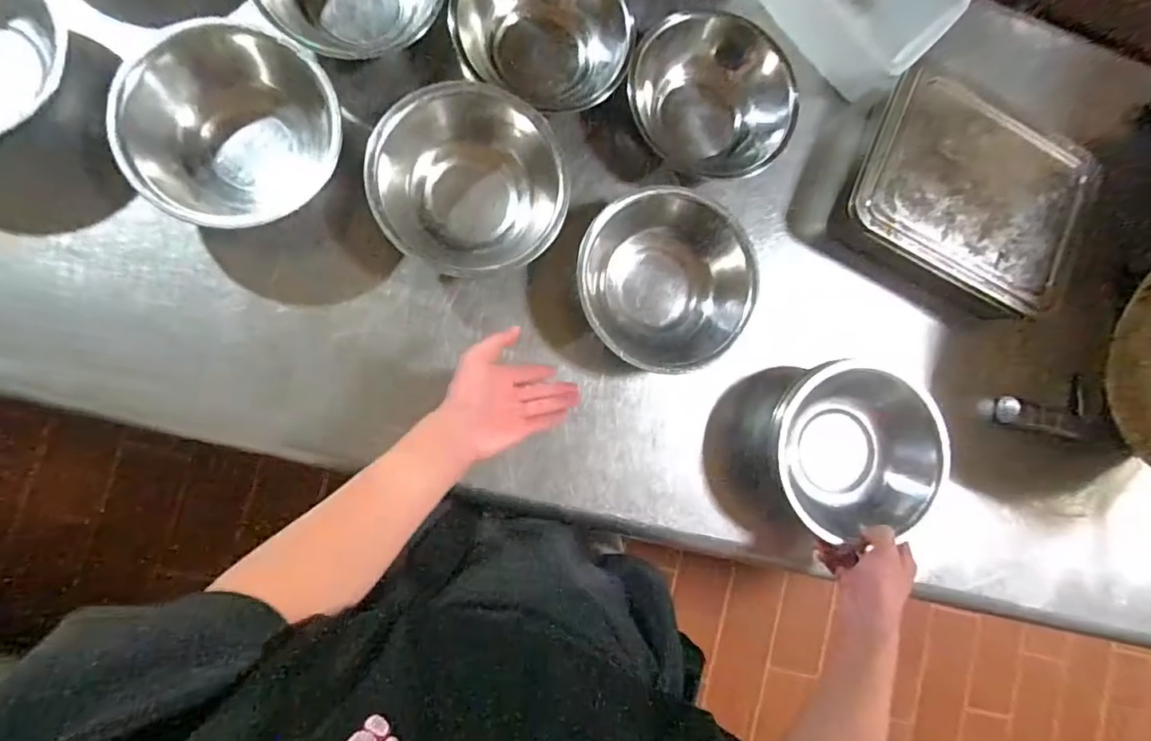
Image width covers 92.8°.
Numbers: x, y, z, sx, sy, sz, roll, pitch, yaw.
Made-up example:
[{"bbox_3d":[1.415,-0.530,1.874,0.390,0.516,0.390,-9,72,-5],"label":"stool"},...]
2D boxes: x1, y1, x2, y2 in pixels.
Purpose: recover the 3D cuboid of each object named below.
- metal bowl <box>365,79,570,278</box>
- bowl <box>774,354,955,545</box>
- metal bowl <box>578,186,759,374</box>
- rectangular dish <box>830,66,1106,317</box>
[{"bbox_3d":[-0.106,-0.190,0.558,0.188,0.083,0.169,1,86,-9],"label":"metal bowl"},{"bbox_3d":[0.296,0.092,0.601,0.190,0.075,0.173,1,86,-9],"label":"bowl"},{"bbox_3d":[0.095,-0.094,0.588,0.191,0.078,0.181,1,86,-9],"label":"metal bowl"},{"bbox_3d":[0.457,-0.195,0.643,0.282,0.065,0.231,21,83,-7],"label":"rectangular dish"}]

